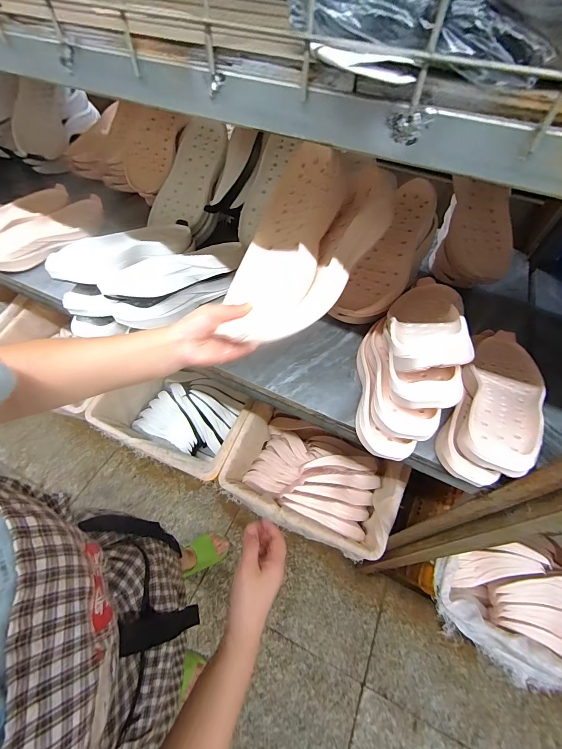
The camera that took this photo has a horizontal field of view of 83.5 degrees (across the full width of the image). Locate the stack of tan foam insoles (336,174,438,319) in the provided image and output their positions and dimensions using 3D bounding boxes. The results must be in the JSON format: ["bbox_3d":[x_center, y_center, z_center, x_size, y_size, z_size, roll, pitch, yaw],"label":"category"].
[{"bbox_3d":[0.189,-0.212,0.541,0.096,0.054,0.280,28,83,14],"label":"stack of tan foam insoles"}]

